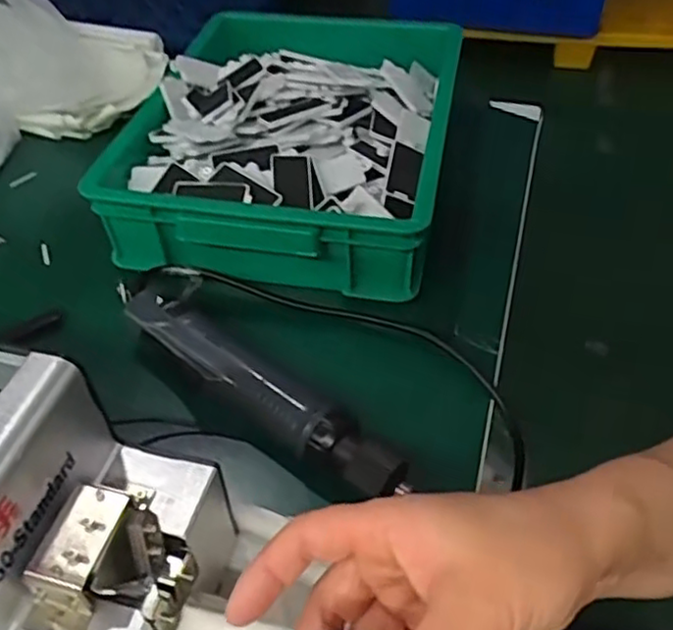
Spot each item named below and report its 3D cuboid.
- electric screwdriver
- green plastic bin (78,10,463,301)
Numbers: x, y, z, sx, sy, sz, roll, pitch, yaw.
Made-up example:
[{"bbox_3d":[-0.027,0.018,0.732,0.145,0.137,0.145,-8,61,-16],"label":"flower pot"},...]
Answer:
[{"bbox_3d":[-0.055,0.050,0.437,0.228,0.039,0.033,31,52,28],"label":"electric screwdriver"},{"bbox_3d":[-0.038,-0.165,0.616,0.275,0.088,0.331,8,45,9],"label":"green plastic bin"}]

